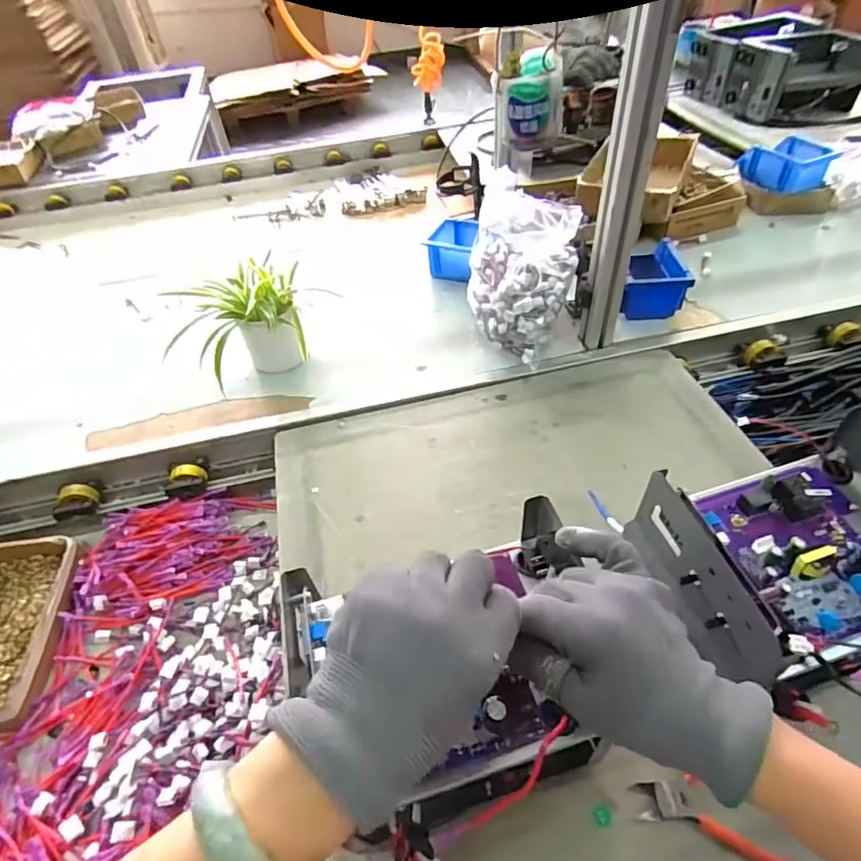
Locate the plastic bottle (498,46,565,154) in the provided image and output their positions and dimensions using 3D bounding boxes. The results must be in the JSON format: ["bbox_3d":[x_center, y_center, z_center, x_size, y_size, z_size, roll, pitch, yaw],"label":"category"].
[{"bbox_3d":[0.101,-0.325,0.524,0.061,0.070,0.058,3,48,9],"label":"plastic bottle"}]

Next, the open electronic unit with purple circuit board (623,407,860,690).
[{"bbox_3d":[0.286,0.078,0.394,0.206,0.086,0.144,-14,47,-8],"label":"open electronic unit with purple circuit board"}]

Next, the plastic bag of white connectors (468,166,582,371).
[{"bbox_3d":[0.135,-0.230,0.785,0.151,0.198,0.174,7,49,12],"label":"plastic bag of white connectors"}]

